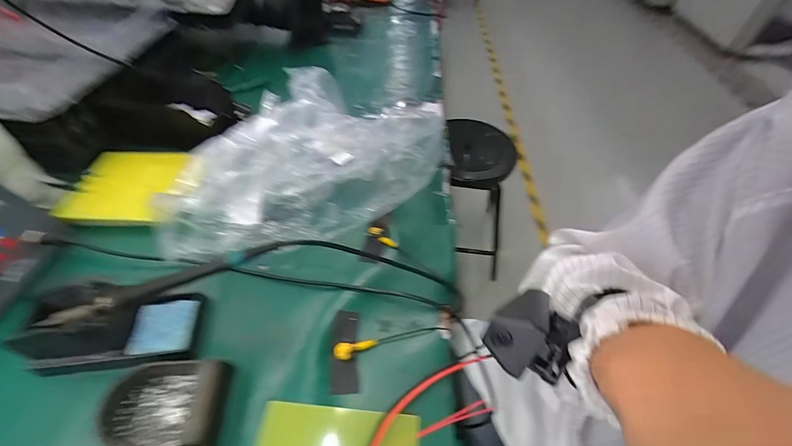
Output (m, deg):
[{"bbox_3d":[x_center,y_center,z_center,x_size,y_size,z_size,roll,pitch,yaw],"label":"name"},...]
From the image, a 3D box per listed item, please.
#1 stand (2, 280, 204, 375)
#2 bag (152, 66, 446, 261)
[{"bbox_3d":[-0.282,0.096,0.345,0.149,0.066,0.078,-7,51,-8],"label":"stand"},{"bbox_3d":[-0.125,-0.105,0.493,0.366,0.094,0.267,-18,54,-16],"label":"bag"}]

